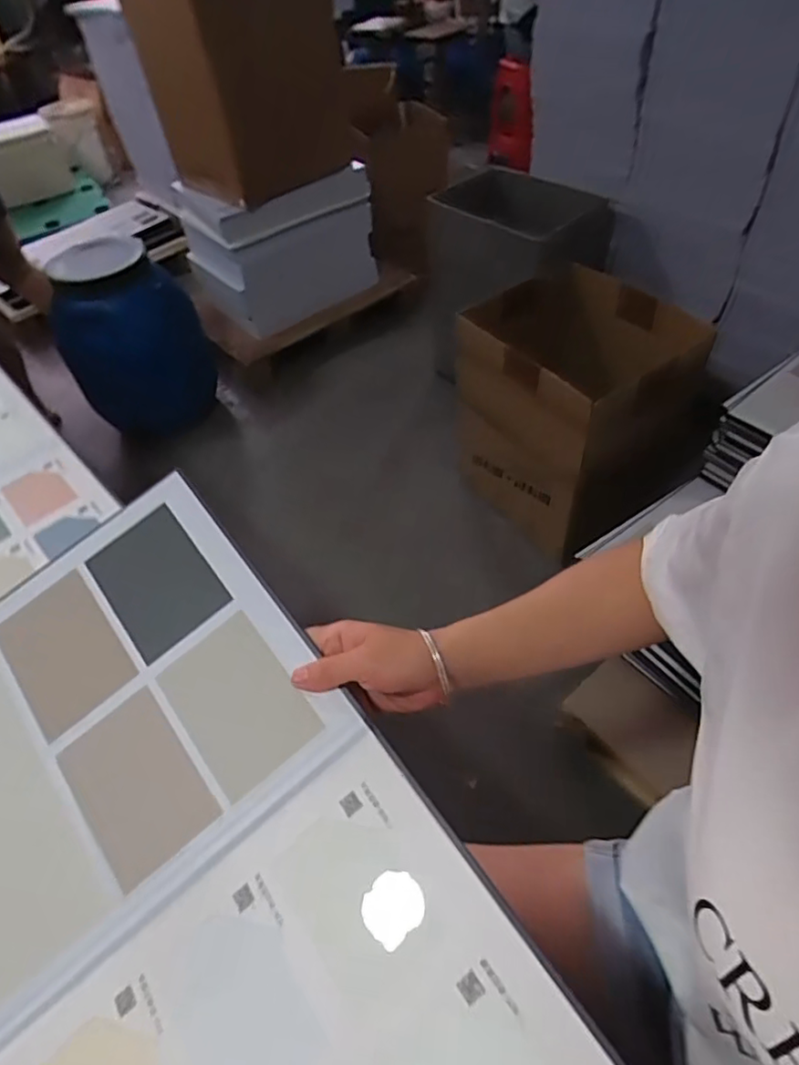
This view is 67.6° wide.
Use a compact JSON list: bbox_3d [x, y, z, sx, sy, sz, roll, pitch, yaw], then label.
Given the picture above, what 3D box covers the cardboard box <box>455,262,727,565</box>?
[{"bbox_3d":[0.445,-0.332,1.485,0.501,0.488,0.494,-28,49,-15],"label":"cardboard box"}]

